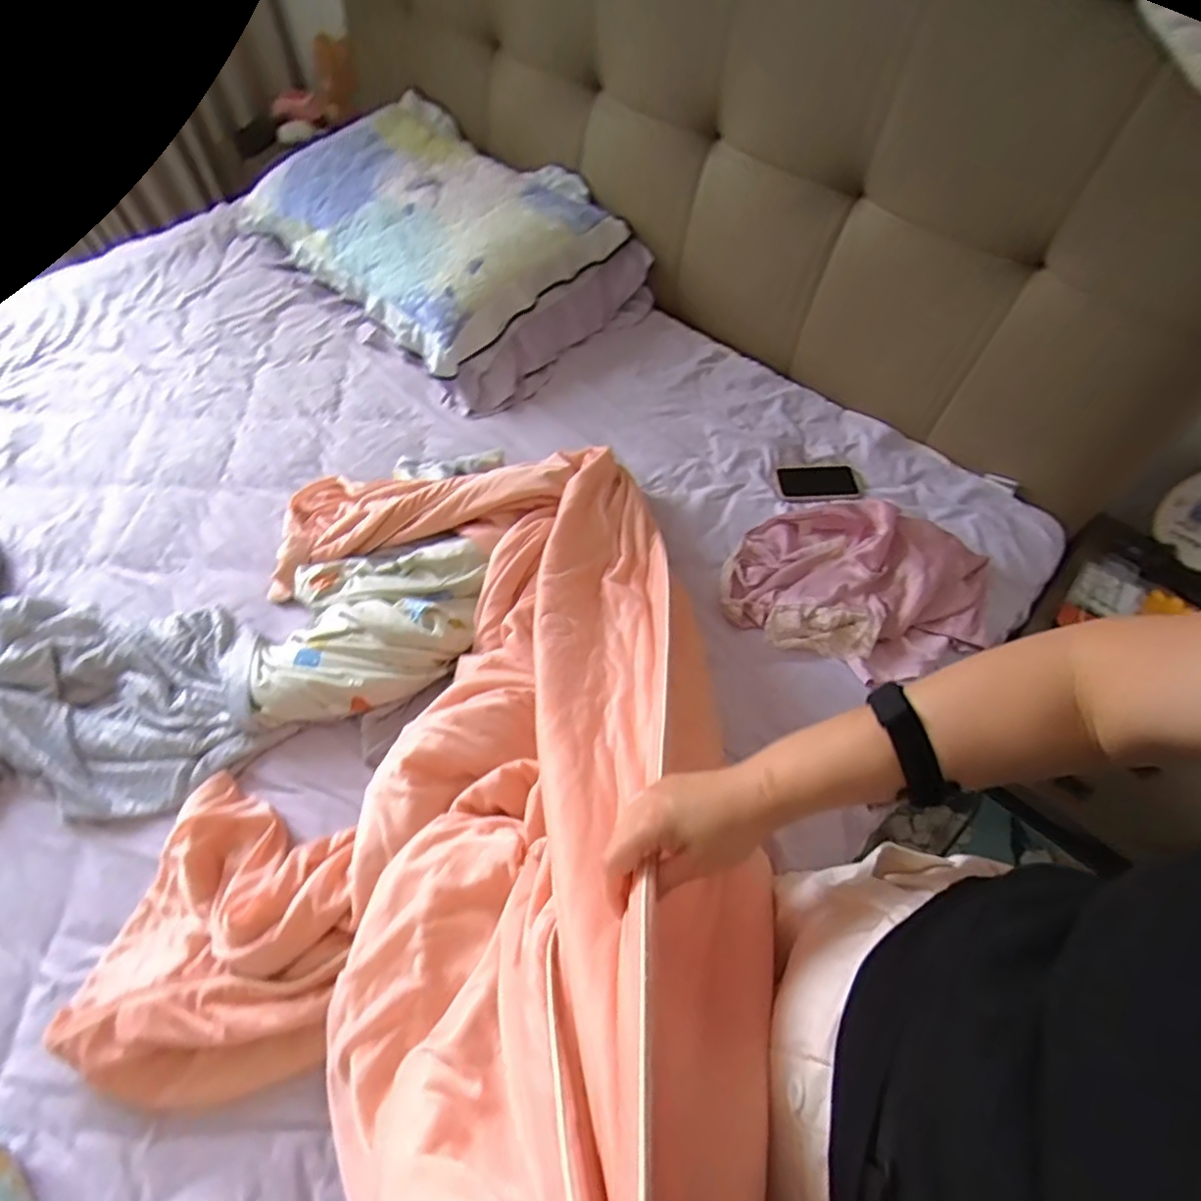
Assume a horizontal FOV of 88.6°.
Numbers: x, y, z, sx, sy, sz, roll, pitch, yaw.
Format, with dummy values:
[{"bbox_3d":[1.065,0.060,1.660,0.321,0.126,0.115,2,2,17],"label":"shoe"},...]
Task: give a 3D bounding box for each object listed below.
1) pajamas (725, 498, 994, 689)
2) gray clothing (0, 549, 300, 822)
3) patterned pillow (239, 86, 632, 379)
[{"bbox_3d":[0.405,-0.032,0.966,0.369,0.065,0.303,28,63,16],"label":"pajamas"},{"bbox_3d":[-0.749,0.125,0.833,0.625,0.075,0.378,13,60,8],"label":"gray clothing"},{"bbox_3d":[-0.362,-0.794,1.278,0.714,0.157,0.466,41,66,21],"label":"patterned pillow"}]

